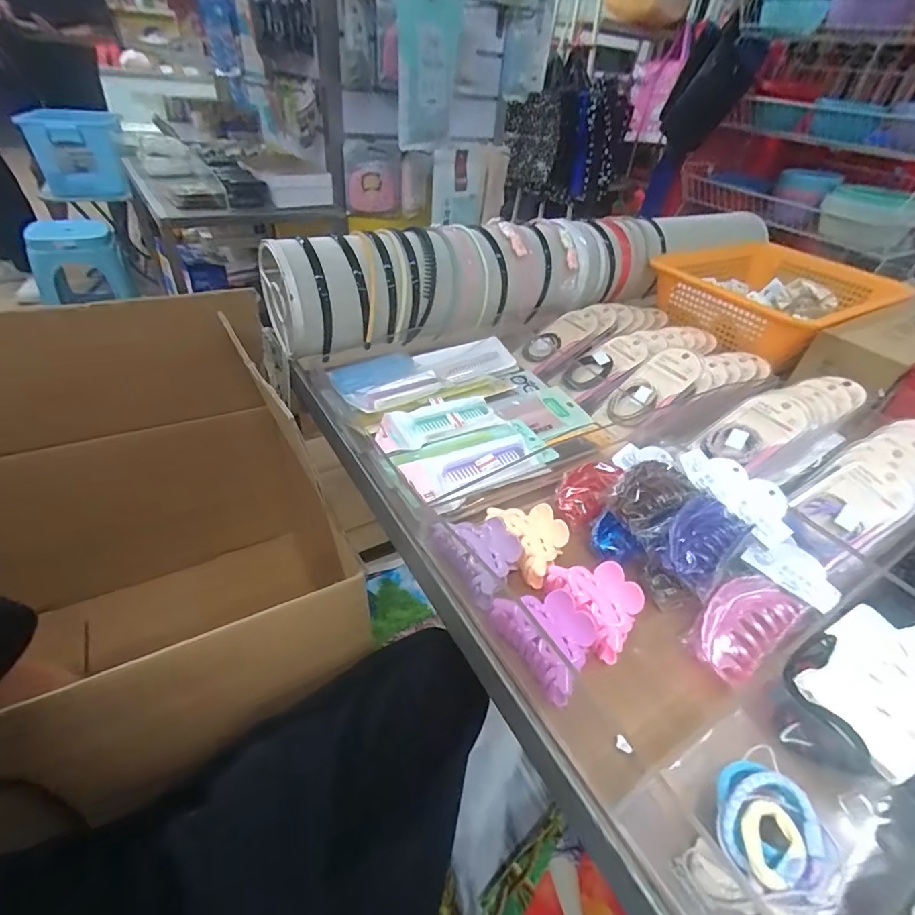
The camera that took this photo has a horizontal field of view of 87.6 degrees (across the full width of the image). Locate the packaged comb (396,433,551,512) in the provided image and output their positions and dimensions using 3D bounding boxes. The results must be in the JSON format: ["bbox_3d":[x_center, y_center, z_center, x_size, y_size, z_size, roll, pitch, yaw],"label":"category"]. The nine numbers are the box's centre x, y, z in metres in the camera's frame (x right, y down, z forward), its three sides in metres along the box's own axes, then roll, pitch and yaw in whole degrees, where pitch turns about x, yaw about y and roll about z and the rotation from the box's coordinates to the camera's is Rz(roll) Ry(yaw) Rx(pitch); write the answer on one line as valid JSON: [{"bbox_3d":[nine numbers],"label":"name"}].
[{"bbox_3d":[0.021,0.010,0.465,0.139,0.015,0.064,-19,45,-28],"label":"packaged comb"}]

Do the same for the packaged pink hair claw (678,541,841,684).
[{"bbox_3d":[0.241,0.120,0.386,0.140,0.035,0.065,-22,55,-20],"label":"packaged pink hair claw"}]

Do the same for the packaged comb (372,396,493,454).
[{"bbox_3d":[-0.026,-0.040,0.515,0.138,0.015,0.052,-18,45,-27],"label":"packaged comb"}]

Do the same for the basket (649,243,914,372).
[{"bbox_3d":[0.556,-0.294,0.843,0.390,0.071,0.295,-21,46,-30],"label":"basket"}]

